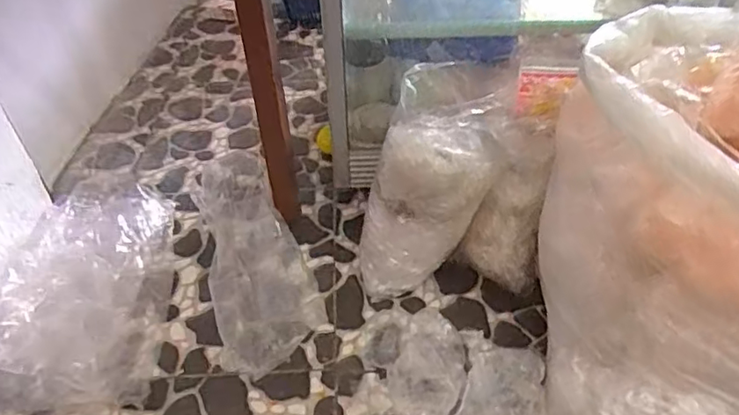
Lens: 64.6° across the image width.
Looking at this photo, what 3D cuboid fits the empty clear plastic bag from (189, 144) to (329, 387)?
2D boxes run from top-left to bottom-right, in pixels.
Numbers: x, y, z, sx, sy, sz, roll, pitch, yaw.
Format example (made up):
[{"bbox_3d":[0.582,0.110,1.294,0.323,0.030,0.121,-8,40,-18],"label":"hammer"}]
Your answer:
[{"bbox_3d":[-0.205,0.062,1.012,0.156,0.103,0.469,-14,47,-13],"label":"empty clear plastic bag"}]

